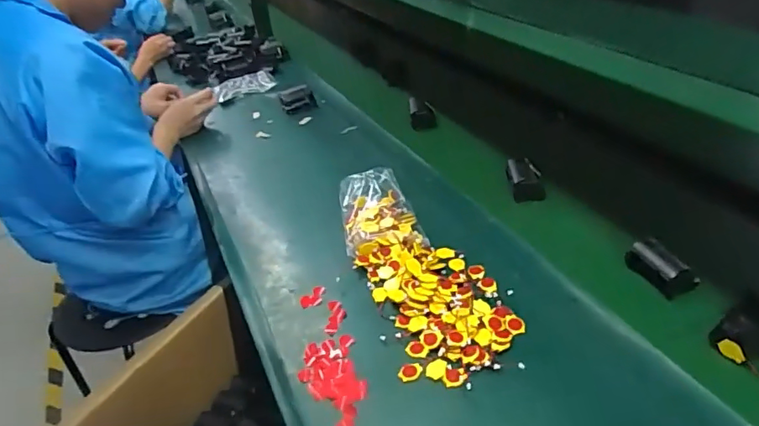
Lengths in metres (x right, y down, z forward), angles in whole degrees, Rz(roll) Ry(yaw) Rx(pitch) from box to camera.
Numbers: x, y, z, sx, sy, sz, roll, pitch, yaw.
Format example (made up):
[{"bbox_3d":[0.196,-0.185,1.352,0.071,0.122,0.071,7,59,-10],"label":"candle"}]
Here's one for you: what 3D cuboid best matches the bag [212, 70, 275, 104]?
[{"bbox_3d":[-0.323,-0.303,1.259,0.141,0.027,0.088,-21,38,-17],"label":"bag"}]

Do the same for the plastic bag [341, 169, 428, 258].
[{"bbox_3d":[-0.002,0.001,0.753,0.103,0.046,0.168,-10,36,-3],"label":"plastic bag"}]

